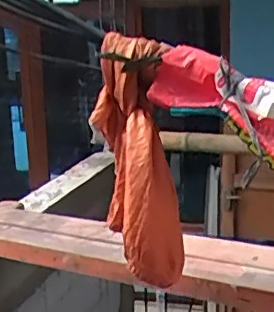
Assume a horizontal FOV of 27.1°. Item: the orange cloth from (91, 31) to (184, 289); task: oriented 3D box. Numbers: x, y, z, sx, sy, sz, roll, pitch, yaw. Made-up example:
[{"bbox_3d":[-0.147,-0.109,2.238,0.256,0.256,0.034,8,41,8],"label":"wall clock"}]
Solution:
[{"bbox_3d":[0.000,0.012,1.011,0.152,0.419,0.119,-1,15,2],"label":"orange cloth"}]

